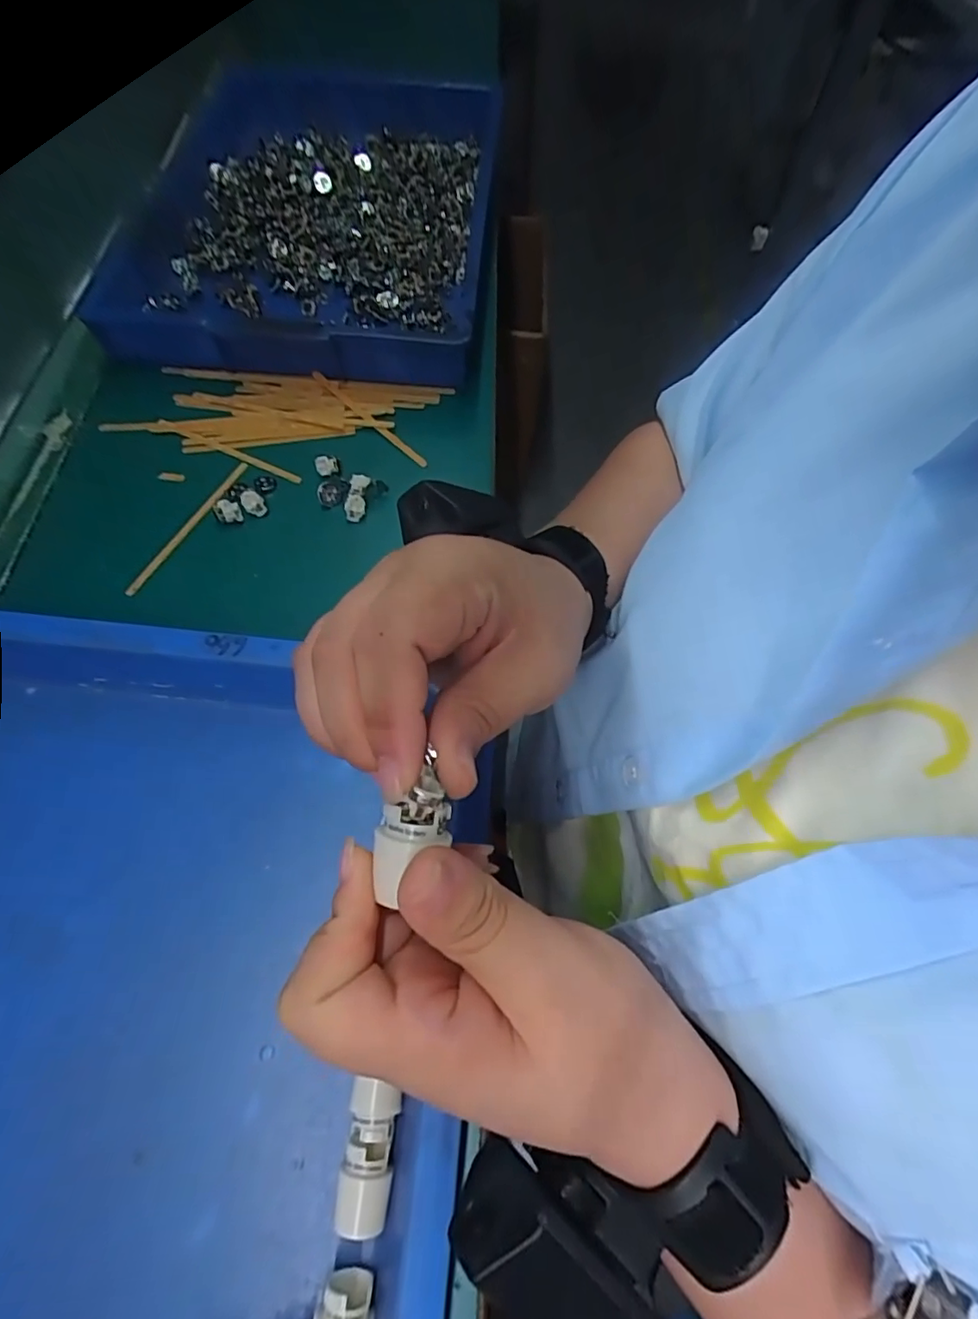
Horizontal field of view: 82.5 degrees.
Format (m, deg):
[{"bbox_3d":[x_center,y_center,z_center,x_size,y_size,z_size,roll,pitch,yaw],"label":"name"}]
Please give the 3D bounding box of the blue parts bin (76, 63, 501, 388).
[{"bbox_3d":[-0.152,-0.420,0.513,0.301,0.050,0.456,4,62,-1],"label":"blue parts bin"}]

